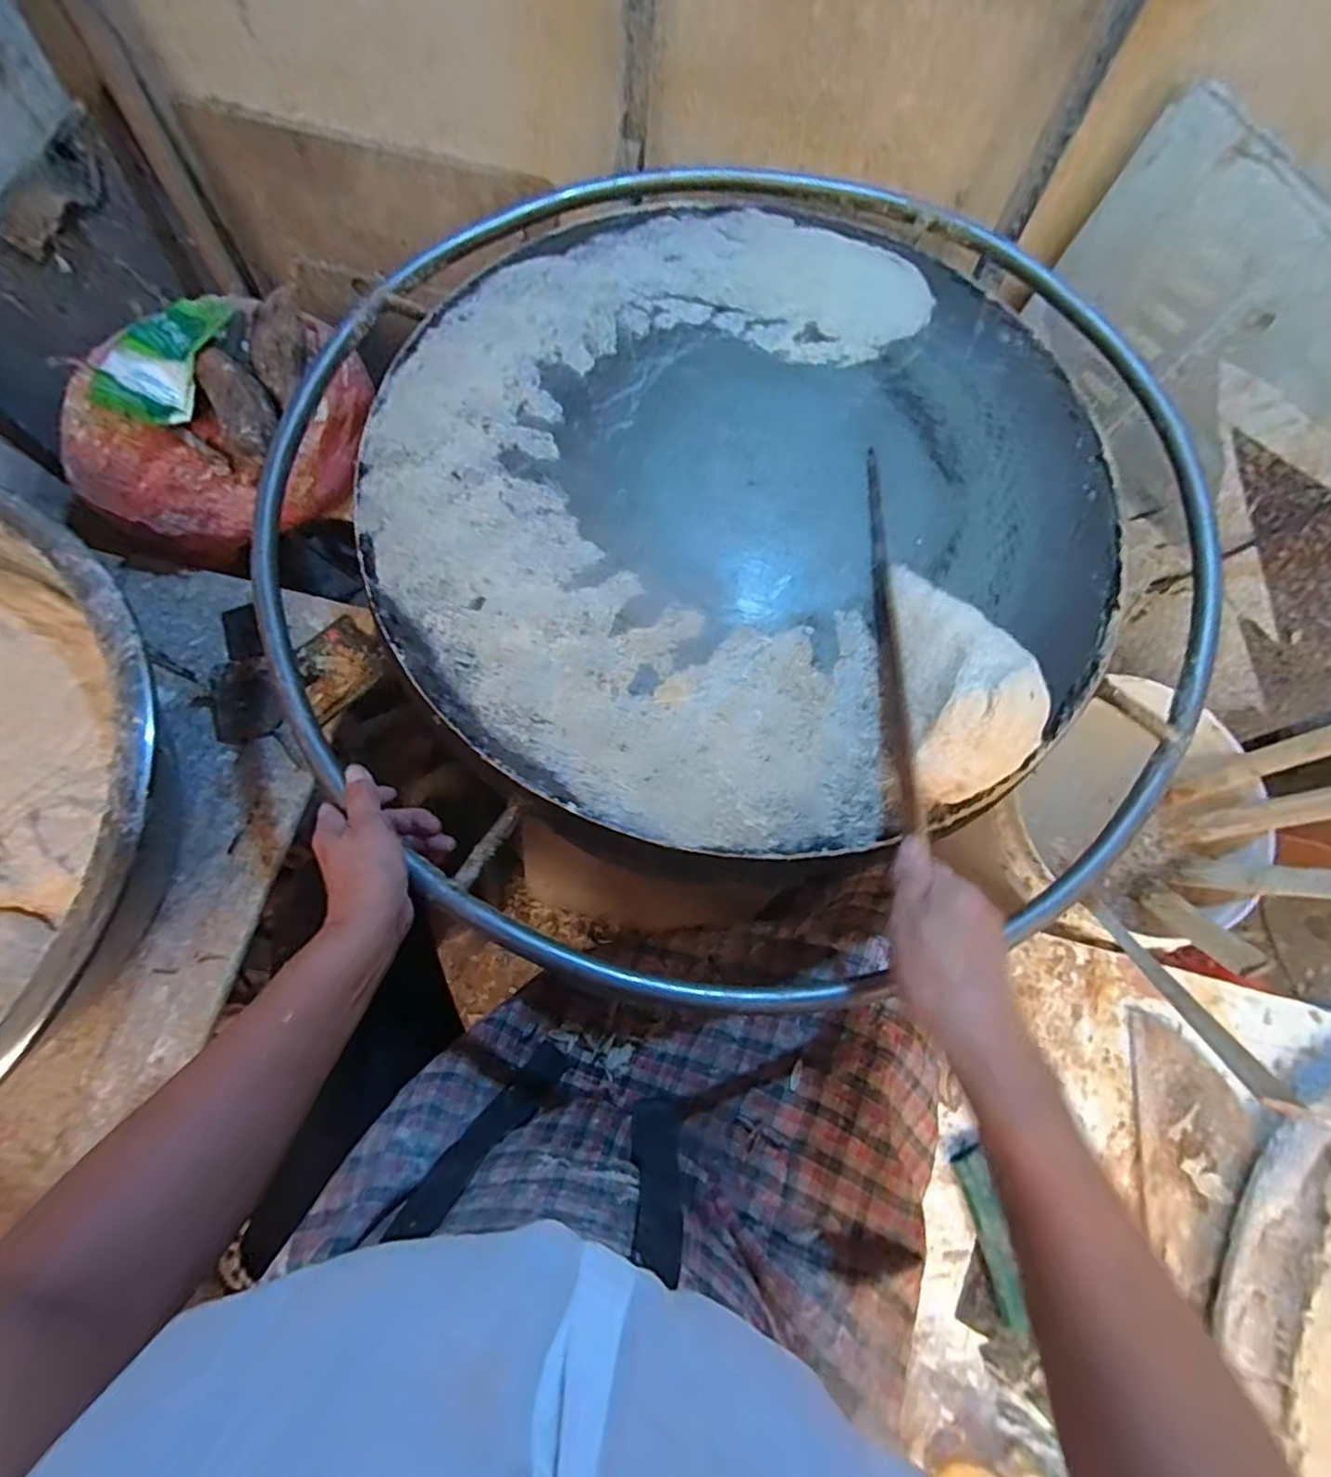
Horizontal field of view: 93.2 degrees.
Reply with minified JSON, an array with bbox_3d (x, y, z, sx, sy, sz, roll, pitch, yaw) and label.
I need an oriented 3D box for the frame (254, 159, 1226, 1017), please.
[{"bbox_3d":[0.069,-0.229,0.578,0.817,0.063,0.876,9,72,0],"label":"frame"}]

